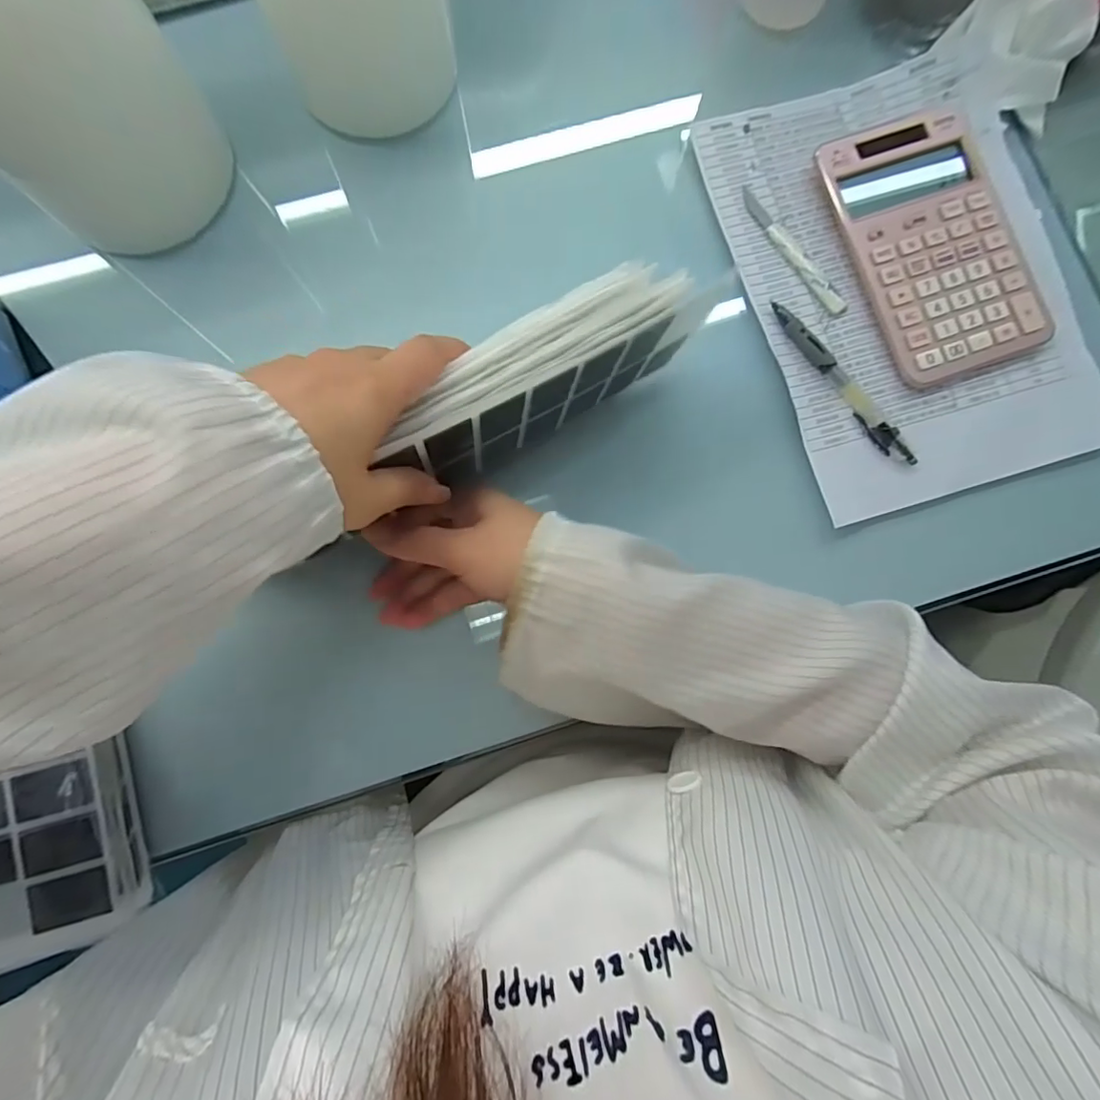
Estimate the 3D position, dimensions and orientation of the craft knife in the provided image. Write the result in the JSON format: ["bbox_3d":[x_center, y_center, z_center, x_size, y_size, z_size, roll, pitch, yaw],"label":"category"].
[{"bbox_3d":[0.166,-0.206,0.375,0.013,0.005,0.108,-33,82,-5],"label":"craft knife"}]

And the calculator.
[{"bbox_3d":[0.259,-0.207,0.371,0.109,0.024,0.175,-18,81,-3],"label":"calculator"}]

